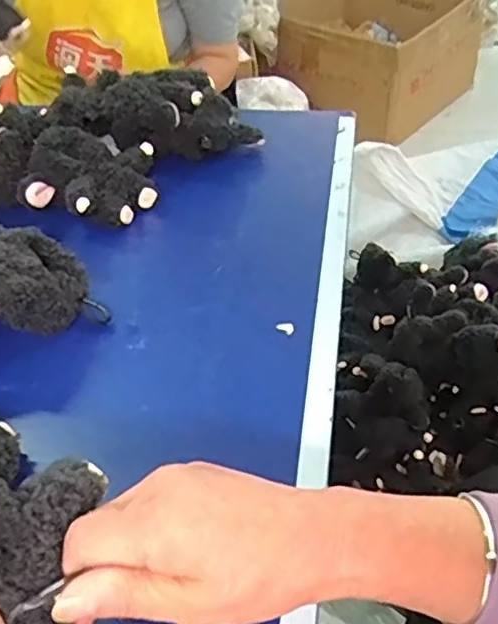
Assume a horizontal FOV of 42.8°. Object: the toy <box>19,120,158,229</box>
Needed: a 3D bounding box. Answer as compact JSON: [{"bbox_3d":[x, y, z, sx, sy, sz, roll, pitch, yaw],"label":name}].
[{"bbox_3d":[-0.155,-0.137,0.631,0.125,0.054,0.109,2,44,6],"label":"toy"}]

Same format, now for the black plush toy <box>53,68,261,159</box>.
[{"bbox_3d":[-0.104,-0.216,0.689,0.228,0.065,0.097,7,45,10],"label":"black plush toy"}]

